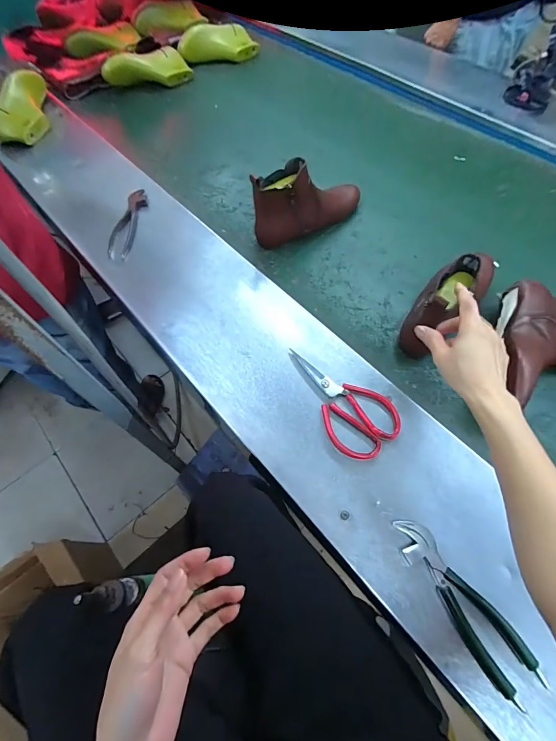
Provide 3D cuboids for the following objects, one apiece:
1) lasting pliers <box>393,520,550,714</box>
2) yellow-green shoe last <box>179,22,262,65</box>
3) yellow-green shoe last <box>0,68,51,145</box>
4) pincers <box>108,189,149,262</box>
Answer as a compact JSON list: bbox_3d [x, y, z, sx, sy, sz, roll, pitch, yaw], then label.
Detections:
[{"bbox_3d":[0.205,0.262,0.390,0.049,0.027,0.192,-31,66,-16],"label":"lasting pliers"},{"bbox_3d":[-0.192,-1.036,1.092,0.242,0.081,0.097,-19,65,-8],"label":"yellow-green shoe last"},{"bbox_3d":[-0.662,-0.668,0.888,0.104,0.083,0.257,-8,64,-3],"label":"yellow-green shoe last"},{"bbox_3d":[-0.312,-0.309,0.717,0.049,0.014,0.199,7,62,3],"label":"pincers"}]

